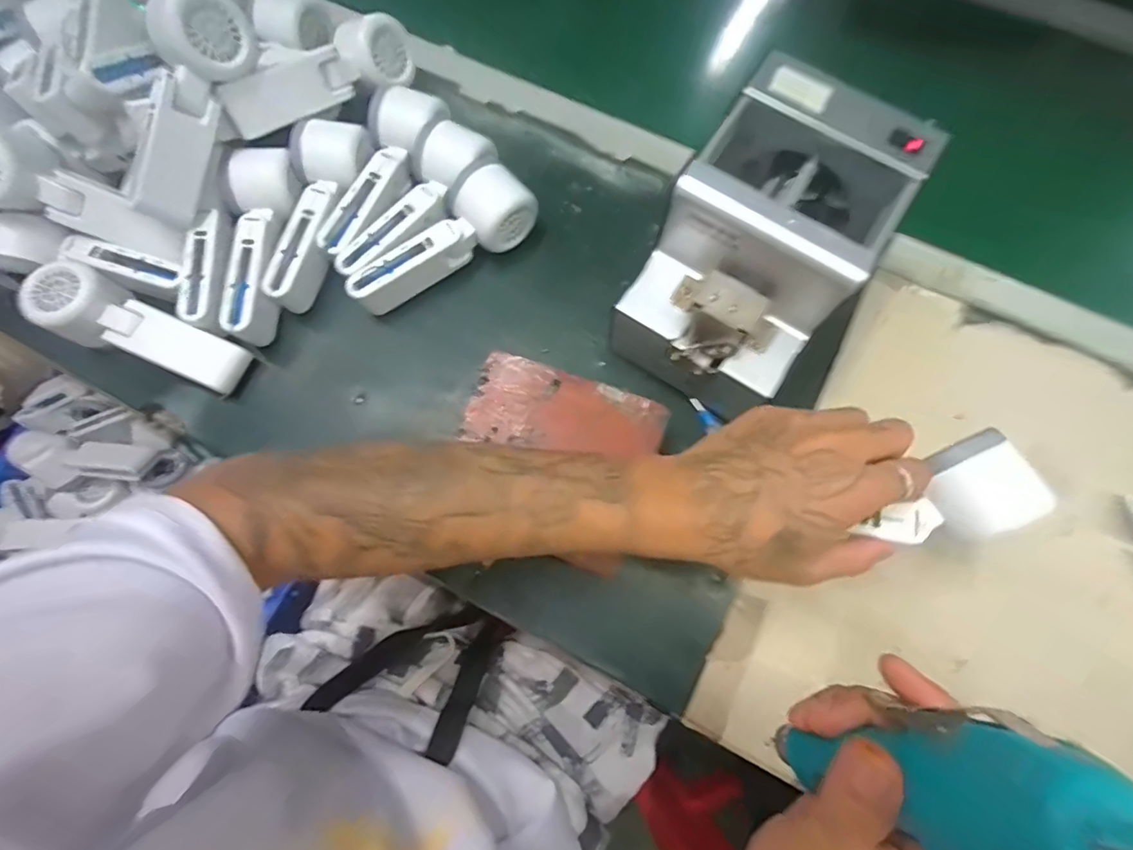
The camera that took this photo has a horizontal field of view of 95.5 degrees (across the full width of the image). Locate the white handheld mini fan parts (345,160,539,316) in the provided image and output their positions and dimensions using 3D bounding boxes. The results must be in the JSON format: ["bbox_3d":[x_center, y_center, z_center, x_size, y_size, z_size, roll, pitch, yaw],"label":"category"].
[{"bbox_3d":[-0.105,-0.153,0.431,0.164,0.057,0.053,-35,76,3],"label":"white handheld mini fan parts"}]

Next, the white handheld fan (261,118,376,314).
[{"bbox_3d":[-0.213,-0.177,0.433,0.055,0.043,0.162,16,76,5],"label":"white handheld fan"}]

